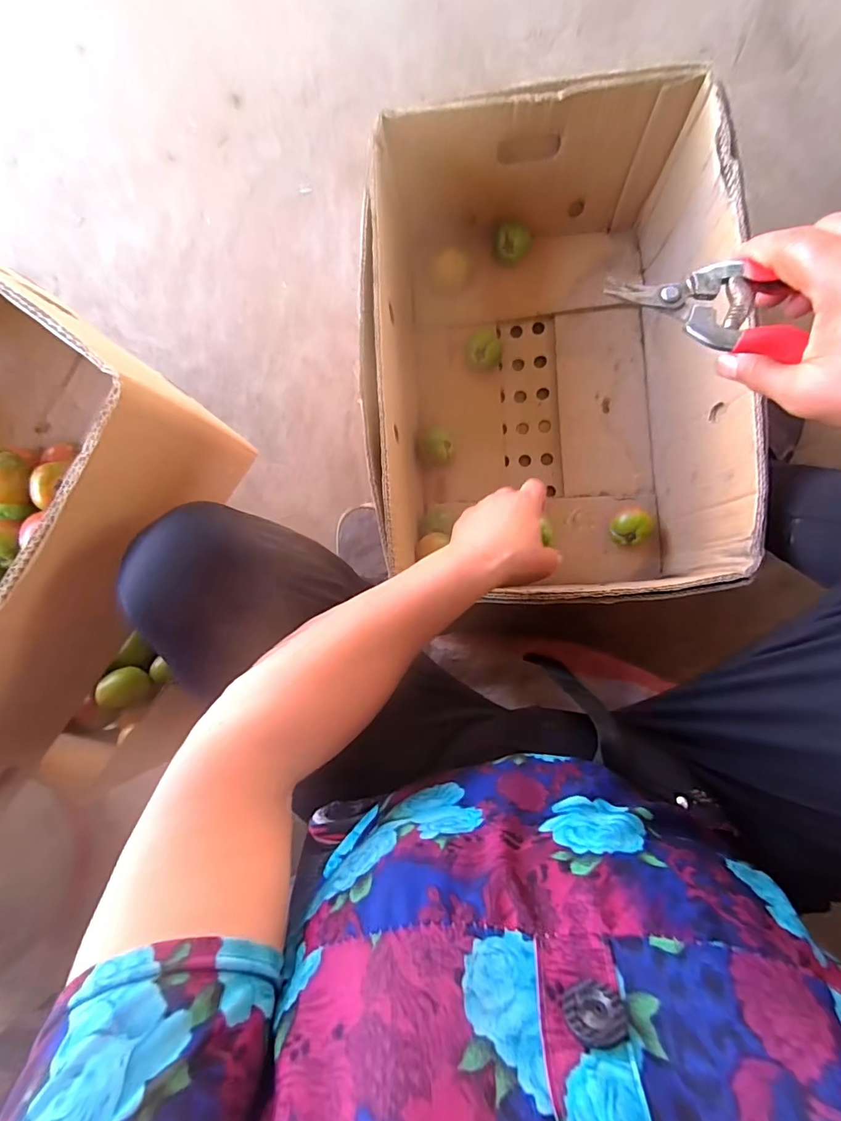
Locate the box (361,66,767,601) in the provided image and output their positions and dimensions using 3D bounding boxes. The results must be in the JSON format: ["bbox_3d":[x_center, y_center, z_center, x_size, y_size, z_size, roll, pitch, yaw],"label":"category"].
[{"bbox_3d":[0.140,-0.214,0.569,0.361,0.219,0.510,-2,86,7],"label":"box"}]

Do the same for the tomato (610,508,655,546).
[{"bbox_3d":[0.269,-0.043,0.614,0.047,0.058,0.047,-1,86,7],"label":"tomato"}]

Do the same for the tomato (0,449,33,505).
[{"bbox_3d":[-0.395,-0.079,0.446,0.038,0.034,0.050,11,88,8],"label":"tomato"}]

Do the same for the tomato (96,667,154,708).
[{"bbox_3d":[-0.384,0.164,0.617,0.046,0.047,0.049,-1,86,7],"label":"tomato"}]

